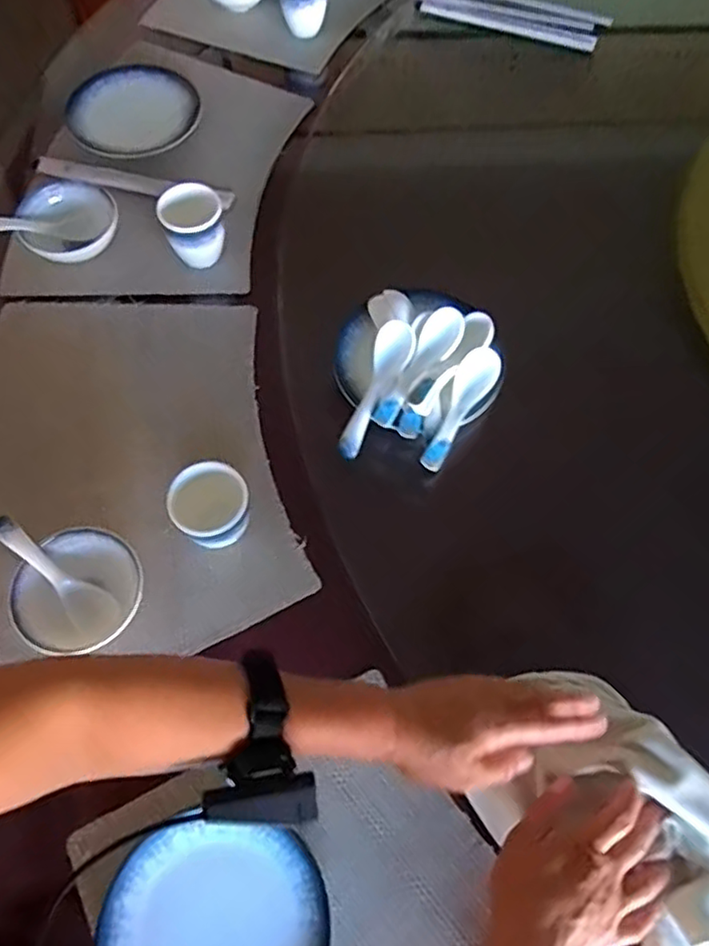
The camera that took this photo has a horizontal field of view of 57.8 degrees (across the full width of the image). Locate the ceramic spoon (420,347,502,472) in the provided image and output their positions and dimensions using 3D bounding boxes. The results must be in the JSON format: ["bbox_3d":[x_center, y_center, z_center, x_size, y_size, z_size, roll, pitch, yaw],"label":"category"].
[{"bbox_3d":[0.108,-0.067,0.654,0.039,0.022,0.145,27,69,10],"label":"ceramic spoon"}]

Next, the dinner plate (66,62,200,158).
[{"bbox_3d":[-0.299,-0.498,0.874,0.169,0.019,0.186,-11,63,-17],"label":"dinner plate"}]

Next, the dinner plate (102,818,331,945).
[{"bbox_3d":[-0.108,0.368,0.502,0.167,0.014,0.157,1,65,-2],"label":"dinner plate"}]

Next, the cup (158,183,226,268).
[{"bbox_3d":[-0.188,-0.285,0.756,0.068,0.078,0.058,-17,68,-8],"label":"cup"}]

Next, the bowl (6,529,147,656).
[{"bbox_3d":[-0.250,0.110,0.590,0.106,0.046,0.114,1,65,-2],"label":"bowl"}]

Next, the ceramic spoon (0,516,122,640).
[{"bbox_3d":[-0.270,0.095,0.581,0.147,0.031,0.040,36,70,13],"label":"ceramic spoon"}]

